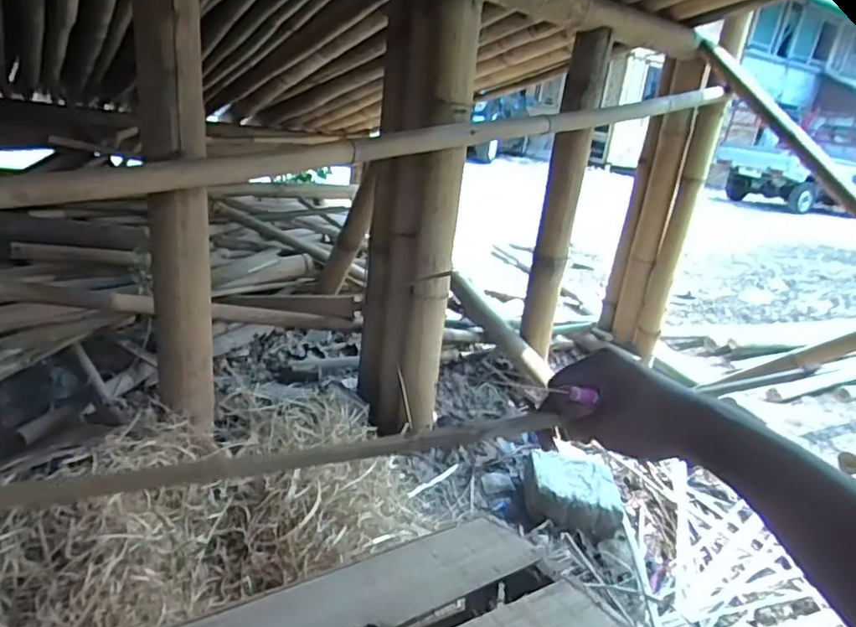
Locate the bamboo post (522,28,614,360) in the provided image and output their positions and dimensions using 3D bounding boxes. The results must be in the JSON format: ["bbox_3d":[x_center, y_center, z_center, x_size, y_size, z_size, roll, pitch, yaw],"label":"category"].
[{"bbox_3d":[0.384,-0.324,1.739,0.104,0.875,0.115,10,19,7],"label":"bamboo post"}]

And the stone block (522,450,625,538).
[{"bbox_3d":[0.324,0.398,1.351,0.211,0.089,0.182,10,19,6],"label":"stone block"}]

